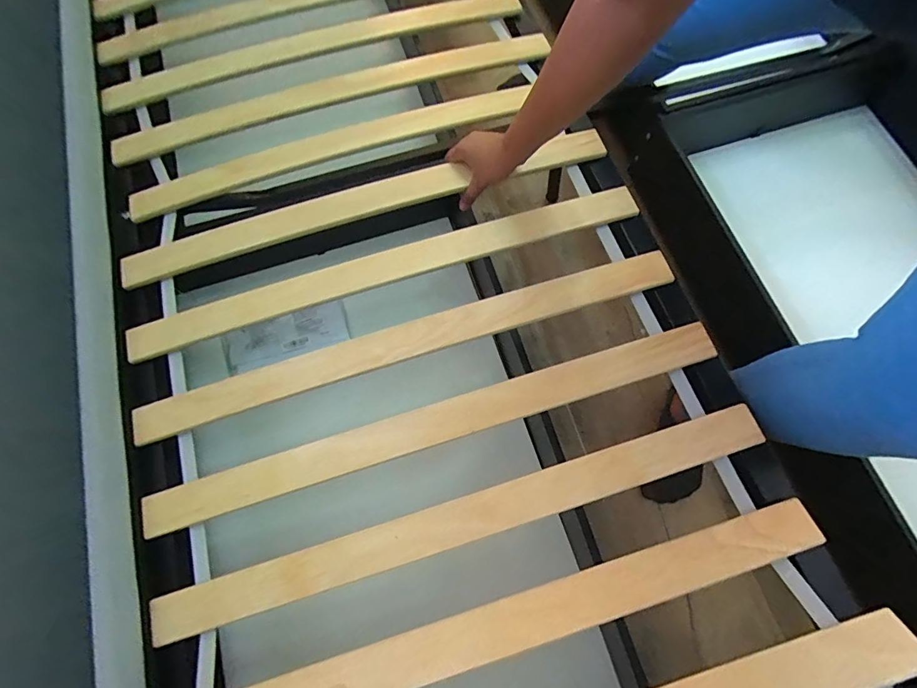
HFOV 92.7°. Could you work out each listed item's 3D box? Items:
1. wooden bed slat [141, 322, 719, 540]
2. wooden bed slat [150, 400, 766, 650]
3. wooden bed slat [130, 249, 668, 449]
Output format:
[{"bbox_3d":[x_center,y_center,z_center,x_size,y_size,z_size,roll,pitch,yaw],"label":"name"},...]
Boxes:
[{"bbox_3d":[-0.022,0.096,0.549,0.731,0.006,0.053,-18,73,-2],"label":"wooden bed slat"},{"bbox_3d":[0.013,0.201,0.510,0.728,0.013,0.056,-19,73,-2],"label":"wooden bed slat"},{"bbox_3d":[-0.060,-0.008,0.588,0.730,0.017,0.054,-18,73,-2],"label":"wooden bed slat"}]

